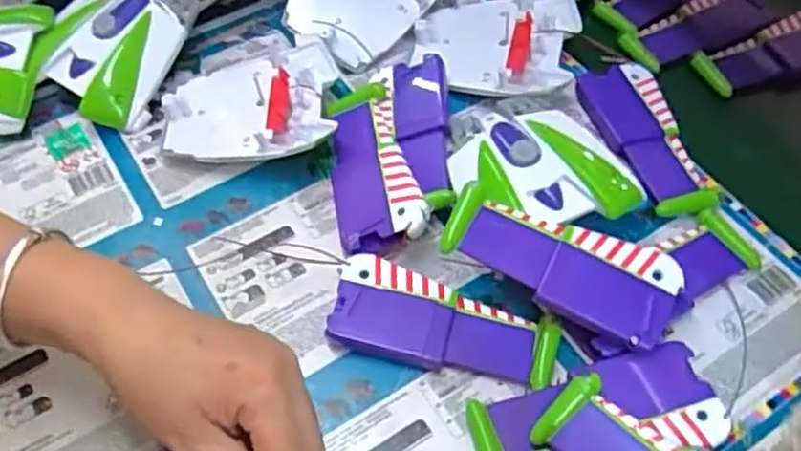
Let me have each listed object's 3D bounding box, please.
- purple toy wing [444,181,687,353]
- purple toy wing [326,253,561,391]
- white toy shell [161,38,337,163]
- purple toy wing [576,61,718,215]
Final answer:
[{"bbox_3d":[0.079,0.019,0.377,0.111,0.009,0.050,22,70,7],"label":"purple toy wing"},{"bbox_3d":[0.022,0.053,0.384,0.119,0.014,0.050,15,57,11],"label":"purple toy wing"},{"bbox_3d":[-0.098,-0.077,0.472,0.107,0.024,0.094,-3,56,0],"label":"white toy shell"},{"bbox_3d":[0.155,-0.055,0.463,0.050,0.017,0.118,-10,56,-5],"label":"purple toy wing"}]

